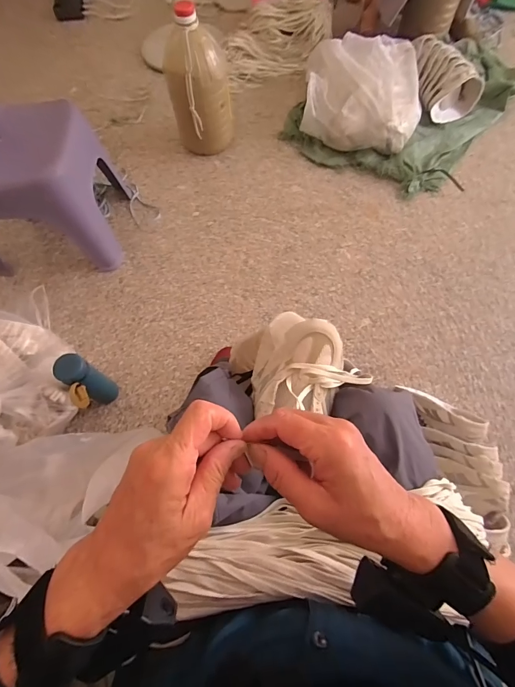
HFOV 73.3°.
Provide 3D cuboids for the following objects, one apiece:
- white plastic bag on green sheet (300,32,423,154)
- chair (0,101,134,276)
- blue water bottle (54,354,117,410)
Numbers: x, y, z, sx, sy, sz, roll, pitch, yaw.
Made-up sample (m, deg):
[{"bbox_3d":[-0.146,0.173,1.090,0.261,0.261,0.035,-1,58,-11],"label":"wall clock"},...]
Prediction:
[{"bbox_3d":[0.376,-0.912,1.250,0.393,0.160,0.484,5,67,3],"label":"white plastic bag on green sheet"},{"bbox_3d":[-0.619,-0.486,0.893,0.368,0.562,0.368,-6,67,-2],"label":"chair"},{"bbox_3d":[-0.390,0.107,0.836,0.068,0.210,0.110,-38,73,-13],"label":"blue water bottle"}]

